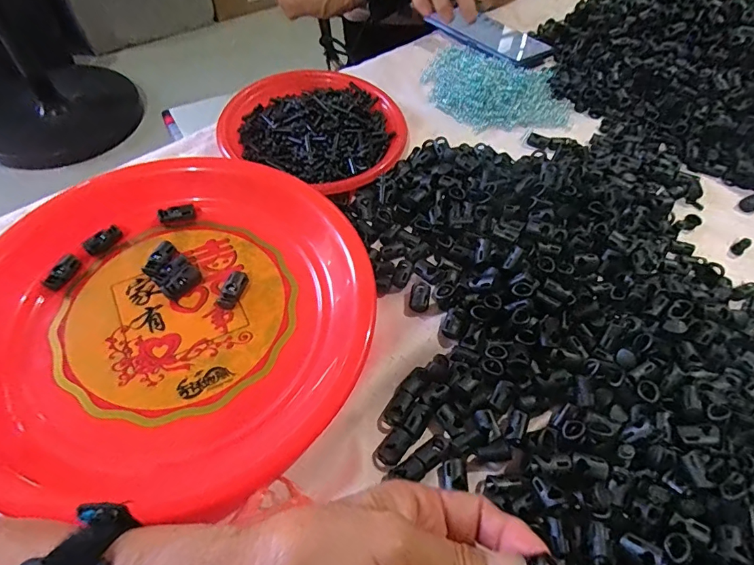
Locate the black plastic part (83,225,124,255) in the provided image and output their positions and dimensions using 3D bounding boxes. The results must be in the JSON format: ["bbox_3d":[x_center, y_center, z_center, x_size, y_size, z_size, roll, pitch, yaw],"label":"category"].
[{"bbox_3d":[-0.203,-0.032,0.324,0.012,0.009,0.027,31,64,17],"label":"black plastic part"}]

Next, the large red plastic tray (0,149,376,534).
[{"bbox_3d":[-0.135,0.014,0.292,0.253,0.031,0.250,40,62,21],"label":"large red plastic tray"}]

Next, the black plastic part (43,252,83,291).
[{"bbox_3d":[-0.220,-0.007,0.307,0.013,0.005,0.027,39,54,-23],"label":"black plastic part"}]

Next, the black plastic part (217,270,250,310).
[{"bbox_3d":[-0.101,0.005,0.306,0.012,0.011,0.030,15,56,7],"label":"black plastic part"}]

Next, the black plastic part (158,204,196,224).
[{"bbox_3d":[-0.157,-0.054,0.342,0.026,0.007,0.011,-14,57,-13],"label":"black plastic part"}]

